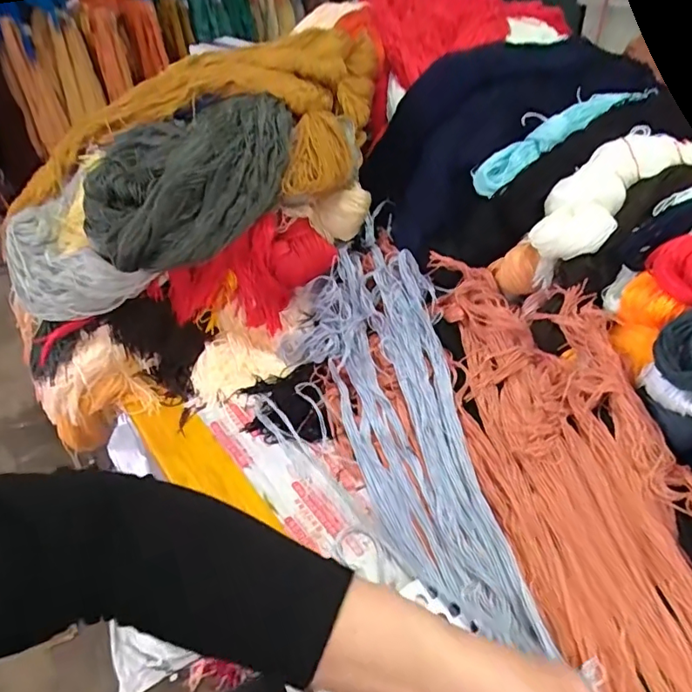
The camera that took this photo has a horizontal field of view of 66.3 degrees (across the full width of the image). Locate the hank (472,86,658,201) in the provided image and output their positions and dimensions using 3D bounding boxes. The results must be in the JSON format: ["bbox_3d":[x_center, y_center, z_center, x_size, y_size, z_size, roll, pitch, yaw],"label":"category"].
[{"bbox_3d":[0.245,-0.246,0.609,0.231,0.026,0.042,-33,45,-8],"label":"hank"}]

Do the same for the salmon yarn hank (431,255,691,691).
[{"bbox_3d":[0.206,0.136,0.407,0.148,0.113,0.609,-8,40,-4],"label":"salmon yarn hank"}]

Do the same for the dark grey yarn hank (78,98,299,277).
[{"bbox_3d":[-0.171,-0.189,0.587,0.159,0.080,0.260,34,64,20],"label":"dark grey yarn hank"}]

